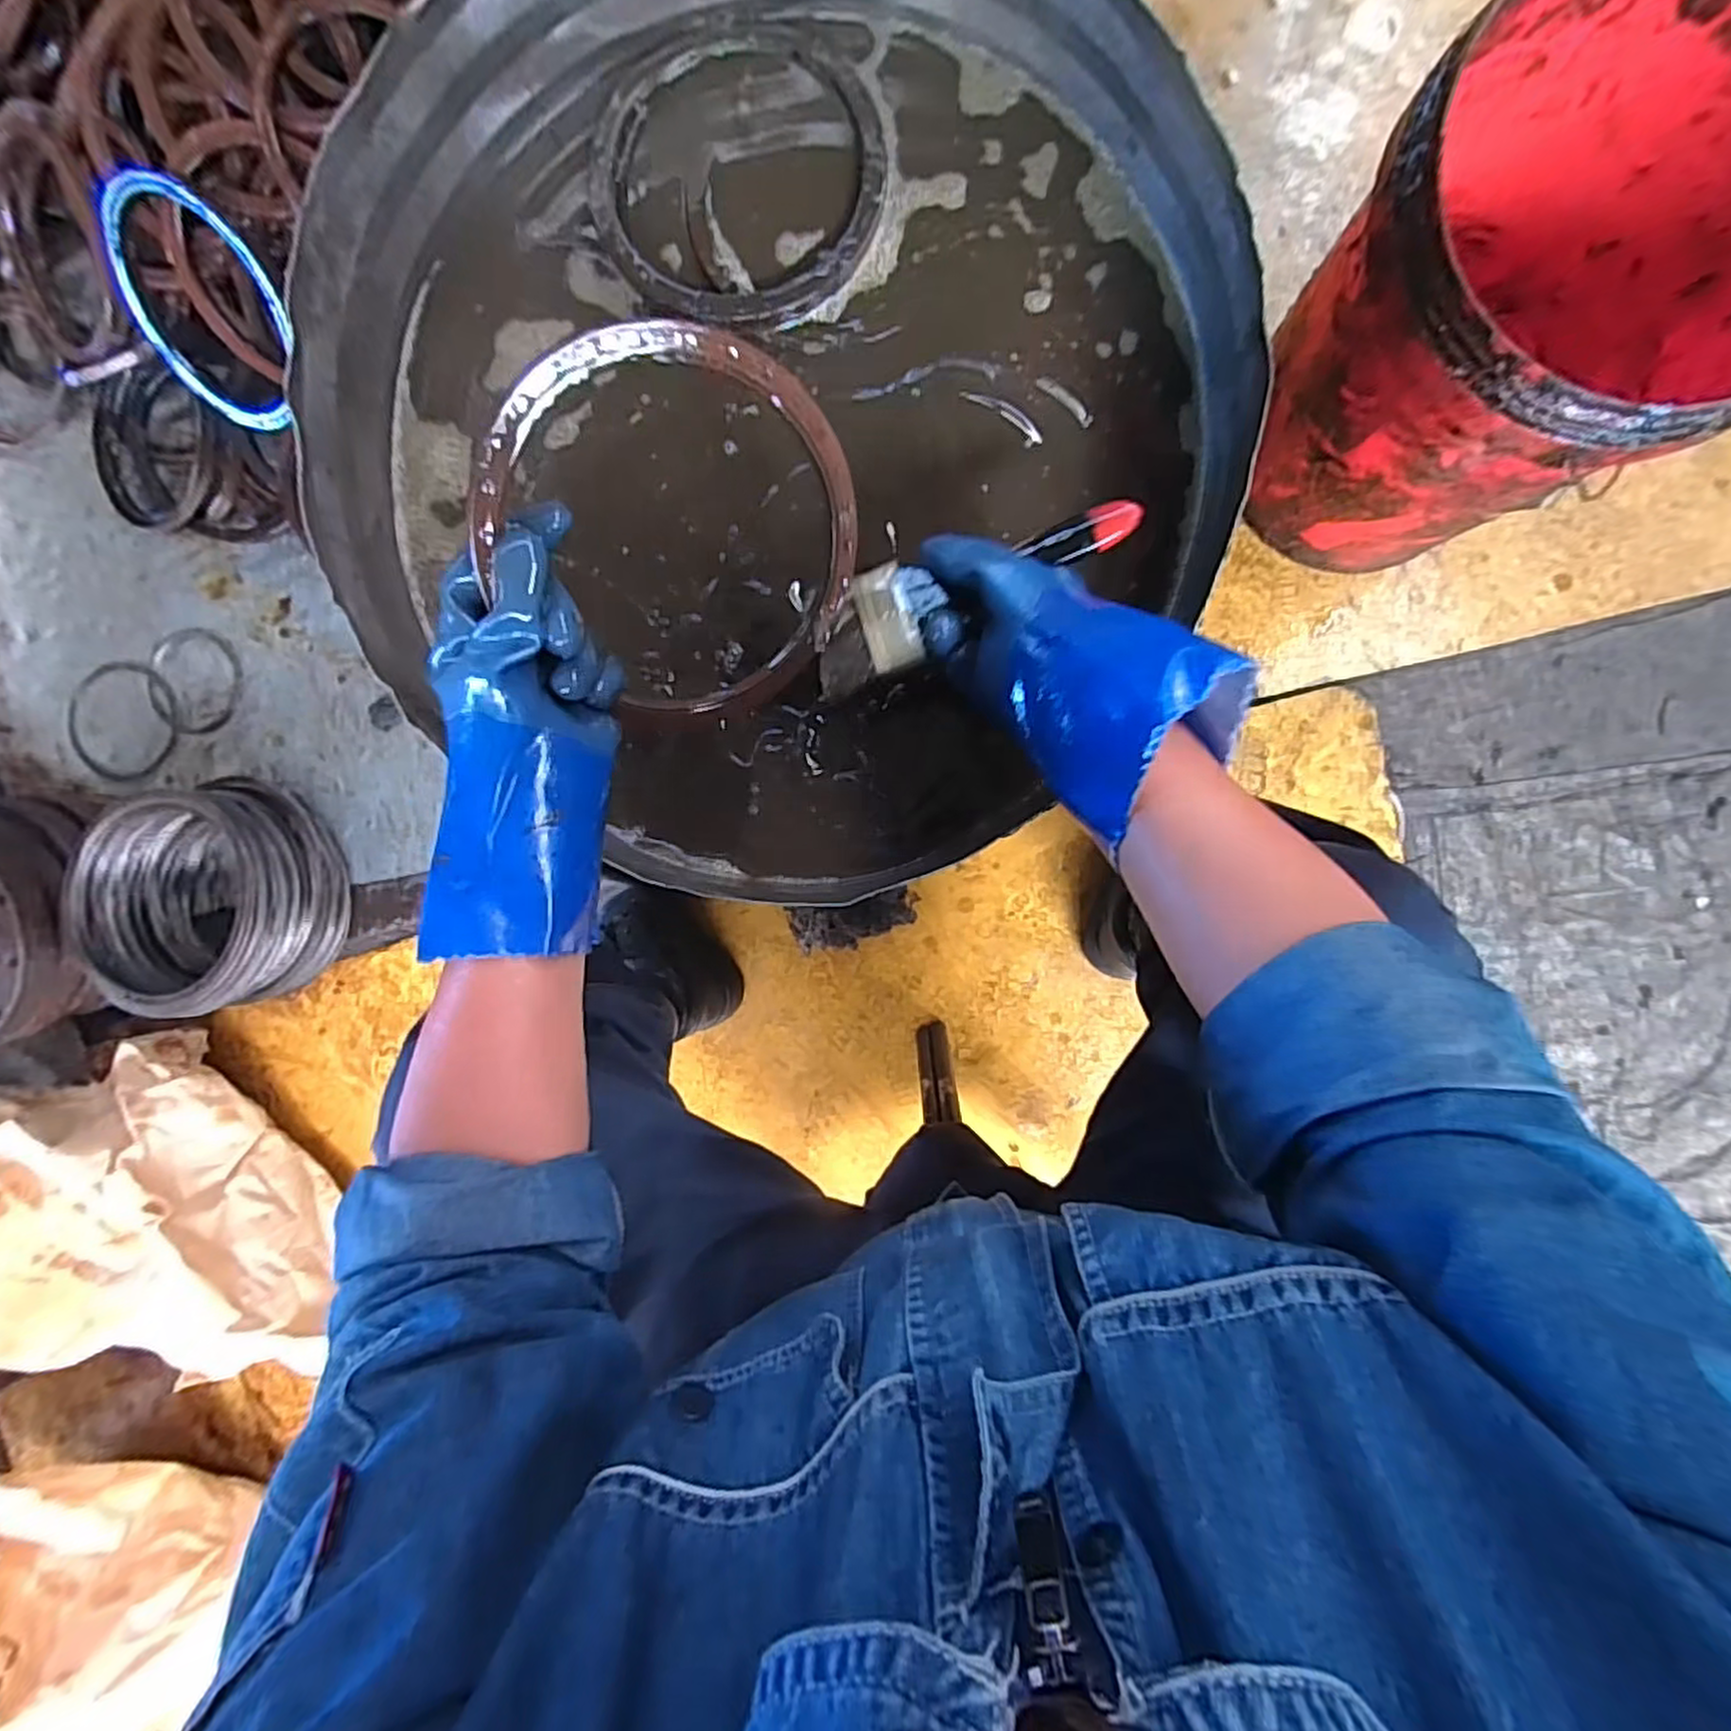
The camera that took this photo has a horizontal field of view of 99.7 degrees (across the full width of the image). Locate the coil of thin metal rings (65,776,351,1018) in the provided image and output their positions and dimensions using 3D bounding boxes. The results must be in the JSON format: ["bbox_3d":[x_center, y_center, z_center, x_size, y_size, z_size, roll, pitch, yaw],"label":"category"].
[{"bbox_3d":[-0.695,0.028,0.782,0.223,0.123,0.233,0,94,5],"label":"coil of thin metal rings"}]

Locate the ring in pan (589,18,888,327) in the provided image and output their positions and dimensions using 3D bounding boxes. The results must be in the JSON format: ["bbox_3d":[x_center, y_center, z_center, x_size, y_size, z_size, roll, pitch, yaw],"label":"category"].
[{"bbox_3d":[-0.084,-0.459,0.484,0.193,0.021,0.197,0,94,5],"label":"ring in pan"}]

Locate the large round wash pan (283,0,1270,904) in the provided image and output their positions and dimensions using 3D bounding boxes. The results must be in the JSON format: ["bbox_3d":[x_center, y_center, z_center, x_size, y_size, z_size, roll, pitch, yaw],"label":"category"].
[{"bbox_3d":[-0.058,-0.289,0.473,0.550,0.125,0.561,39,93,4],"label":"large round wash pan"}]

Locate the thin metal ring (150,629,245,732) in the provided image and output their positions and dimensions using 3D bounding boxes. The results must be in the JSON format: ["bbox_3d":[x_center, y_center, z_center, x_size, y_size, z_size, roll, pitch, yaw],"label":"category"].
[{"bbox_3d":[-0.784,-0.218,0.856,0.111,0.007,0.129,-11,88,-1],"label":"thin metal ring"}]

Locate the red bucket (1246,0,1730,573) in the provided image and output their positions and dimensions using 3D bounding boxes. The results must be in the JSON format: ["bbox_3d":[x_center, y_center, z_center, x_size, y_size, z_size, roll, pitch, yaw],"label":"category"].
[{"bbox_3d":[0.514,-0.434,0.586,0.288,0.287,0.316,0,94,5],"label":"red bucket"}]

